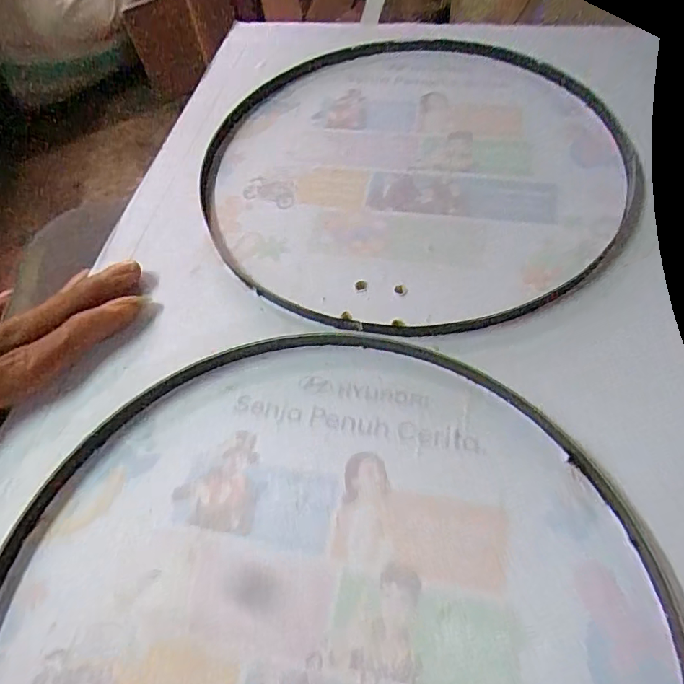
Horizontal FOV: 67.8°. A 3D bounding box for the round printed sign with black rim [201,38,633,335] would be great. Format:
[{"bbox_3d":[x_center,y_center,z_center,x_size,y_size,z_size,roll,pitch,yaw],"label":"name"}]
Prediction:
[{"bbox_3d":[0.036,-0.090,0.247,0.210,0.007,0.202,-2,58,2],"label":"round printed sign with black rim"}]

